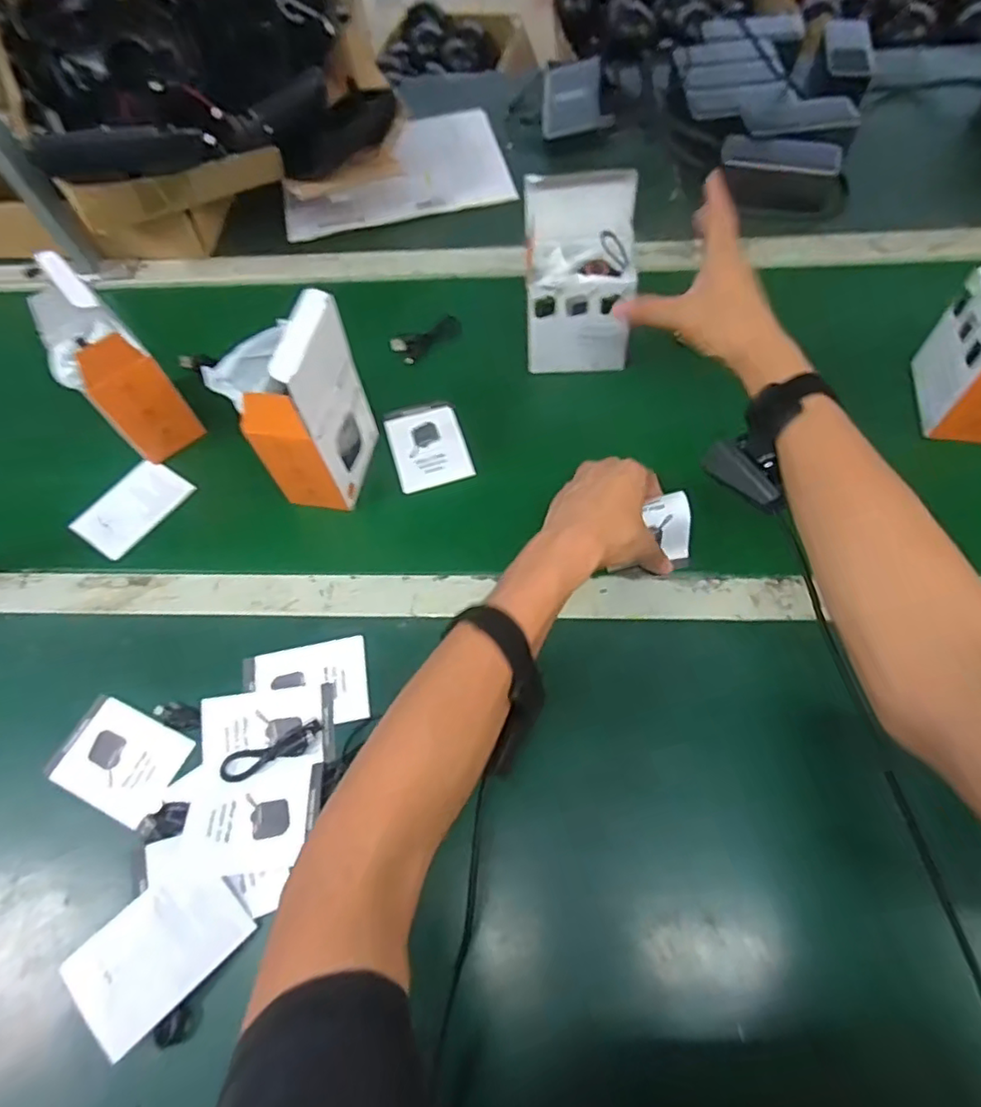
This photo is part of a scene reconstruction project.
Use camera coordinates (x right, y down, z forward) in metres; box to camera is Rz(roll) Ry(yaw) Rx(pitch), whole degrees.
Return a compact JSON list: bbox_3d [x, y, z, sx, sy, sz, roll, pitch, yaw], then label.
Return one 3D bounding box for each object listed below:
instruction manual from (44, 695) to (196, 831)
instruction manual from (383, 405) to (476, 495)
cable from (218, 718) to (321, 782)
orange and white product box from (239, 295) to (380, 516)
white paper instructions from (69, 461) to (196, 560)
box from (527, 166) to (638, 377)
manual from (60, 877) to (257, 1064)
[{"bbox_3d":[-0.291,0.161,0.481,0.101,0.010,0.070,20,65,16],"label":"instruction manual"},{"bbox_3d":[-0.062,-0.107,0.619,0.073,0.004,0.092,-16,64,-3],"label":"instruction manual"},{"bbox_3d":[-0.167,0.151,0.469,0.078,0.010,0.022,-23,61,-7],"label":"cable"},{"bbox_3d":[-0.160,-0.121,0.536,0.062,0.173,0.113,10,61,10],"label":"orange and white product box"},{"bbox_3d":[-0.356,-0.048,0.609,0.074,0.009,0.103,29,62,18],"label":"white paper instructions"},{"bbox_3d":[0.086,-0.261,0.587,0.104,0.154,0.084,-4,60,4],"label":"box"},{"bbox_3d":[-0.217,0.260,0.404,0.099,0.005,0.067,-38,75,-28],"label":"manual"}]

